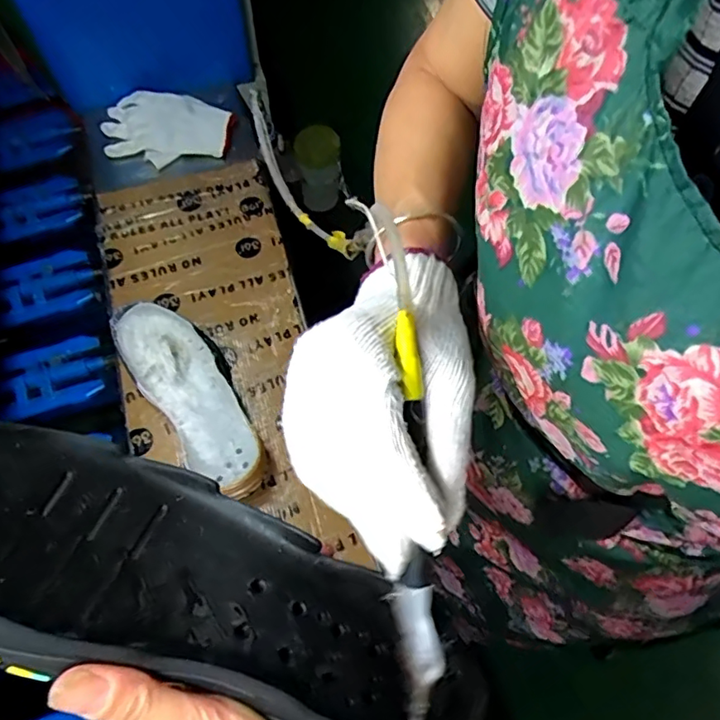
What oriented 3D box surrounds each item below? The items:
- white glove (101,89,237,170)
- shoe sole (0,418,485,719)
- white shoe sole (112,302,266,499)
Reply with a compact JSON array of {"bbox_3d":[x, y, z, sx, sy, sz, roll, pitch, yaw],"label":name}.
[{"bbox_3d":[-0.294,-0.362,0.856,0.200,0.035,0.134,-8,65,-5],"label":"white glove"},{"bbox_3d":[-0.067,0.091,0.239,0.242,0.036,0.096,29,25,-13],"label":"shoe sole"},{"bbox_3d":[-0.186,0.045,0.644,0.092,0.067,0.258,-34,69,-16],"label":"white shoe sole"}]

